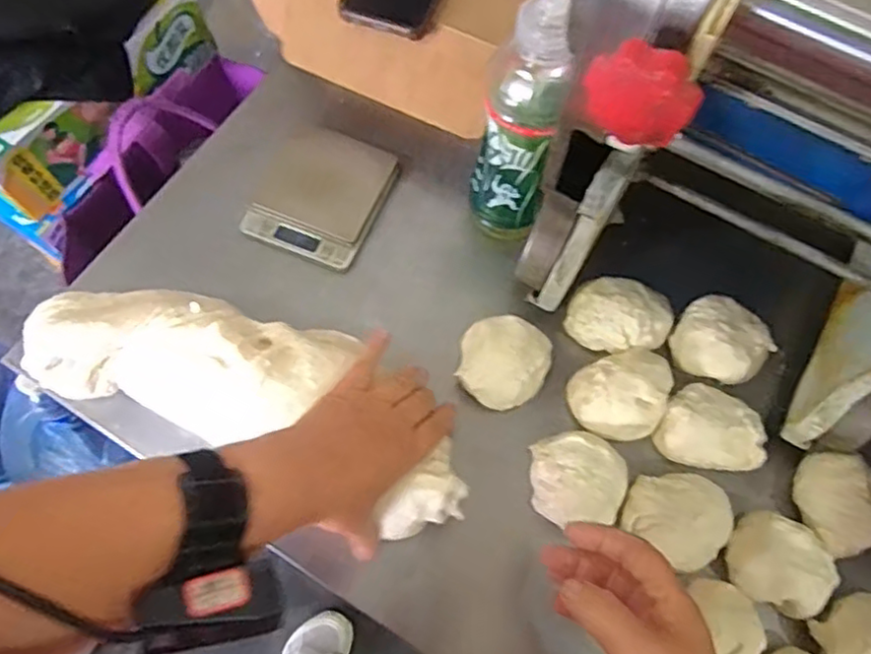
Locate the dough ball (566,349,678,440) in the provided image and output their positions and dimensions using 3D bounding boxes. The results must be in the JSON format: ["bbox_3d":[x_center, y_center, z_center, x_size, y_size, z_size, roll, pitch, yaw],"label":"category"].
[{"bbox_3d":[0.148,0.051,0.513,0.080,0.034,0.065,-18,70,-9],"label":"dough ball"}]

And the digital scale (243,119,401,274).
[{"bbox_3d":[-0.102,-0.122,0.600,0.110,0.018,0.130,23,69,7],"label":"digital scale"}]

